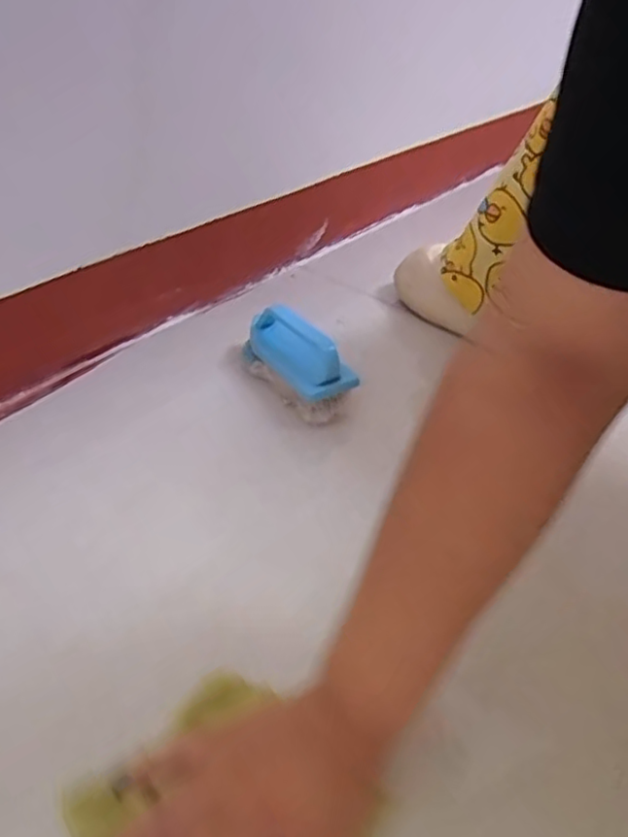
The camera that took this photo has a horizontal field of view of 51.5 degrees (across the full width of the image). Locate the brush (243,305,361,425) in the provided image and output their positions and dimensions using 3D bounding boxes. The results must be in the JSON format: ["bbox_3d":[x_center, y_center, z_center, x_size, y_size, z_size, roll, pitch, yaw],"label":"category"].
[{"bbox_3d":[-0.023,-0.057,0.627,0.050,0.062,0.135,-24,48,-33],"label":"brush"}]

